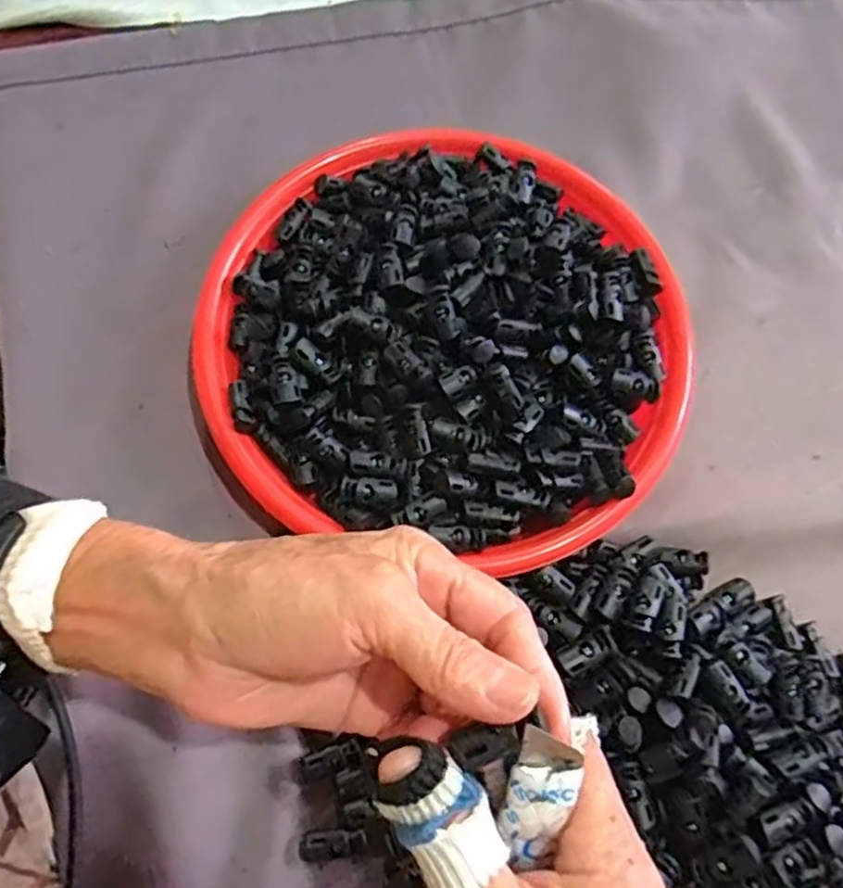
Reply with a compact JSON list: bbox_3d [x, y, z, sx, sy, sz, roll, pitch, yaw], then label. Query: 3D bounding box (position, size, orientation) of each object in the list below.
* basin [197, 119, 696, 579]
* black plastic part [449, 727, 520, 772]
[{"bbox_3d":[0.018,-0.067,0.375,0.243,0.042,0.246,1,71,-2],"label":"basin"},{"bbox_3d":[0.018,0.084,0.196,0.018,0.006,0.010,-20,73,-9],"label":"black plastic part"}]

